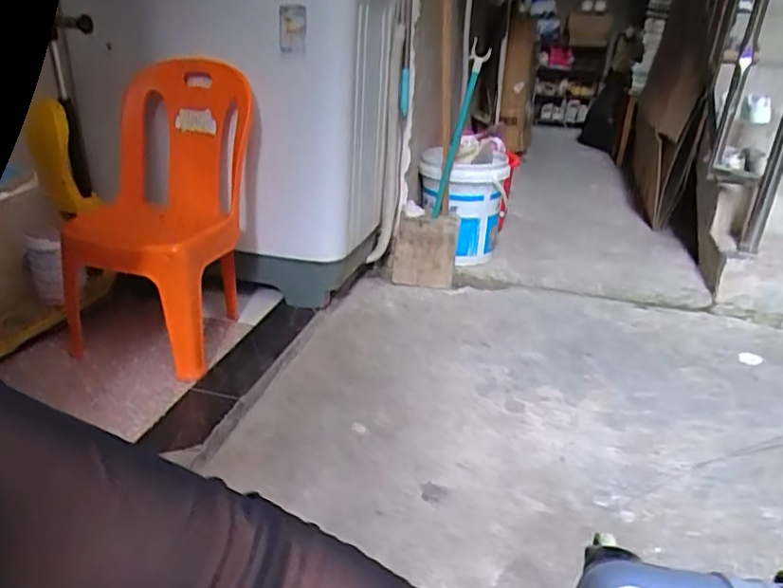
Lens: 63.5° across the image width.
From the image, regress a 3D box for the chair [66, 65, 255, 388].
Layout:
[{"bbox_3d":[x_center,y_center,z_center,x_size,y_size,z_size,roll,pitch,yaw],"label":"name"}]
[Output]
[{"bbox_3d":[-0.550,-0.207,1.491,0.375,0.603,0.349,11,25,15],"label":"chair"}]

